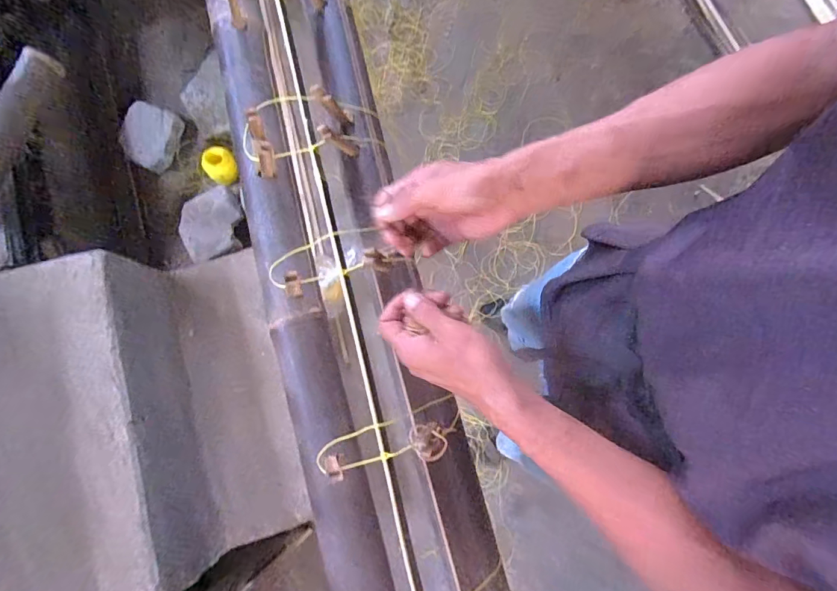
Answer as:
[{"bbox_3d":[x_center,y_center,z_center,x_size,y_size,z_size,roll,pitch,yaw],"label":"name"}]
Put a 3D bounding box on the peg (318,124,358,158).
[{"bbox_3d":[-0.083,-0.162,0.460,0.013,0.060,0.014,-20,79,19],"label":"peg"}]

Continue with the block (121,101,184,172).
[{"bbox_3d":[-0.891,-0.529,1.446,0.162,0.070,0.200,22,86,-22],"label":"block"}]

